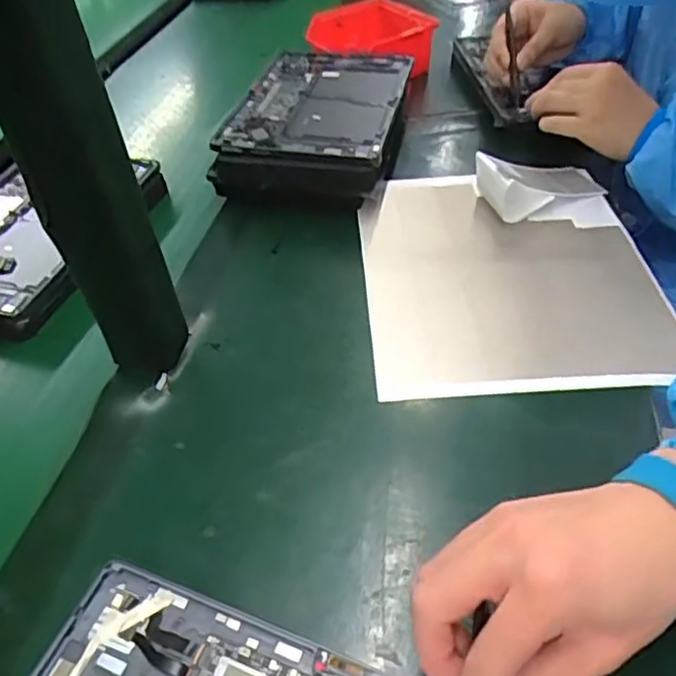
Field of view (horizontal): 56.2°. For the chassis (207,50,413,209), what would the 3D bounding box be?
[{"bbox_3d":[-0.017,-0.228,0.679,0.166,0.059,0.255,8,46,11],"label":"chassis"}]

